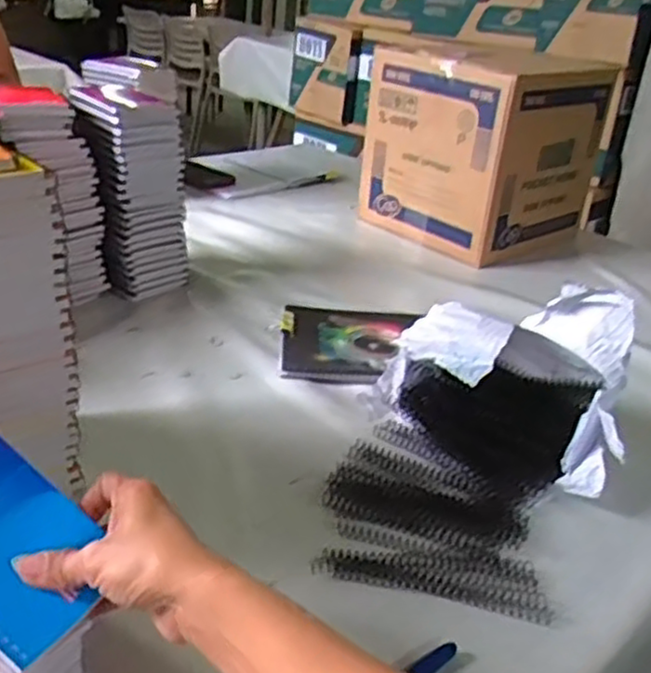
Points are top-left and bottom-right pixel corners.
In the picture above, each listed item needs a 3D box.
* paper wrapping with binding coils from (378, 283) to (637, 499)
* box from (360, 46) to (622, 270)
[{"bbox_3d":[0.173,0.034,0.676,0.216,0.163,0.139,28,35,37],"label":"paper wrapping with binding coils"},{"bbox_3d":[0.258,-0.305,1.228,0.266,0.283,0.283,-19,36,-39],"label":"box"}]

